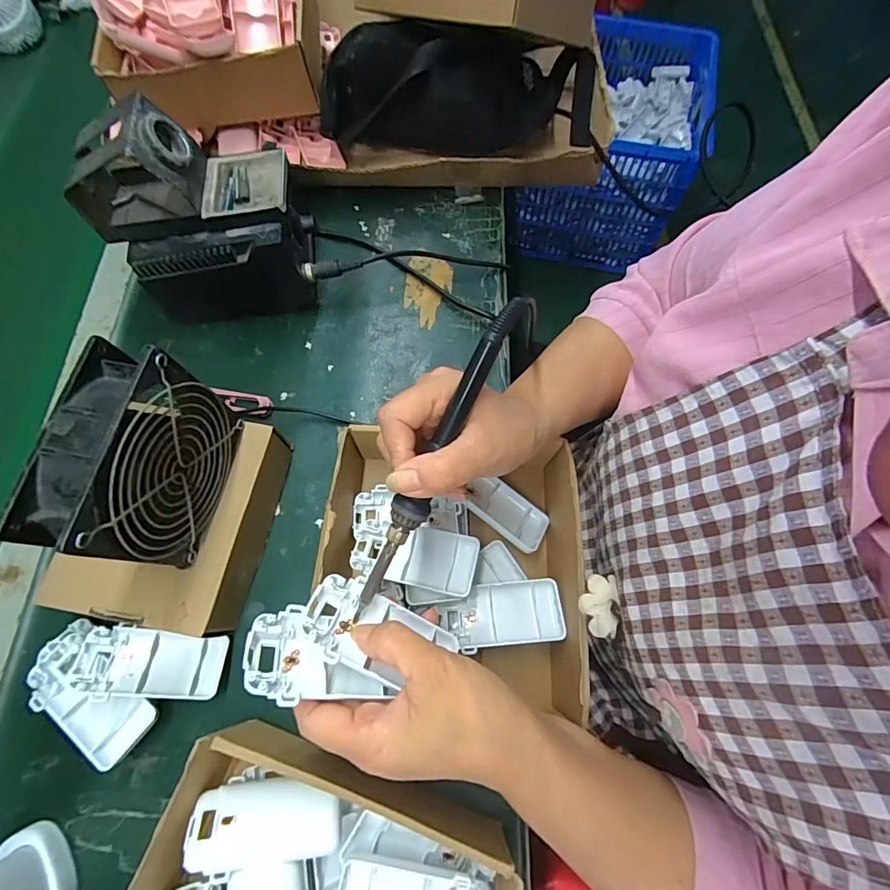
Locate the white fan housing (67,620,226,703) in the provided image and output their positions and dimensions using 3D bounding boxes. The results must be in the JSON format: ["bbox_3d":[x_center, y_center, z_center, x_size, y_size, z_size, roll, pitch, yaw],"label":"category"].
[{"bbox_3d":[-0.216,0.160,0.335,0.097,0.016,0.049,11,43,-11],"label":"white fan housing"}]

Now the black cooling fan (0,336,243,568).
[{"bbox_3d":[-0.193,0.013,0.294,0.043,0.114,0.117,11,69,2],"label":"black cooling fan"}]

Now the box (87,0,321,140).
[{"bbox_3d":[-0.254,-0.455,0.490,0.210,0.106,0.181,-6,69,-5],"label":"box"}]

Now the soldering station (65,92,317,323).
[{"bbox_3d":[-0.218,-0.205,0.414,0.170,0.159,0.111,-10,70,-3],"label":"soldering station"}]

